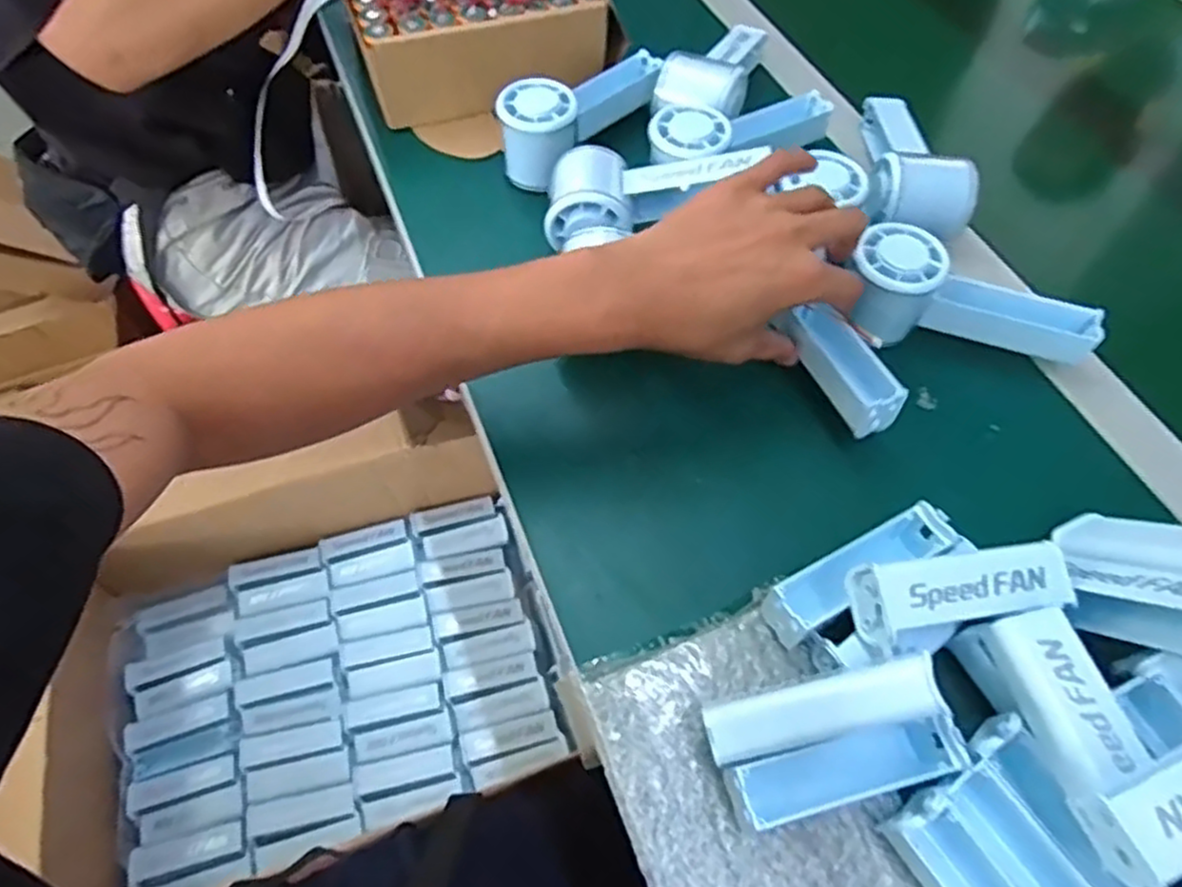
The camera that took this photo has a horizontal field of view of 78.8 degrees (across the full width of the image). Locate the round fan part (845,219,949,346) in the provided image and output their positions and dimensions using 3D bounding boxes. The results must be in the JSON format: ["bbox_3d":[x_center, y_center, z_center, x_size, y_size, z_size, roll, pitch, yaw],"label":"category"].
[{"bbox_3d":[0.190,-0.098,0.454,0.058,0.051,0.059,28,62,15],"label":"round fan part"}]

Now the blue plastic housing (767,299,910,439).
[{"bbox_3d":[0.145,-0.048,0.423,0.029,0.029,0.091,-16,54,-10],"label":"blue plastic housing"}]

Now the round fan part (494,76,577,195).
[{"bbox_3d":[-0.039,-0.226,0.534,0.054,0.062,0.048,-4,59,-3],"label":"round fan part"}]

